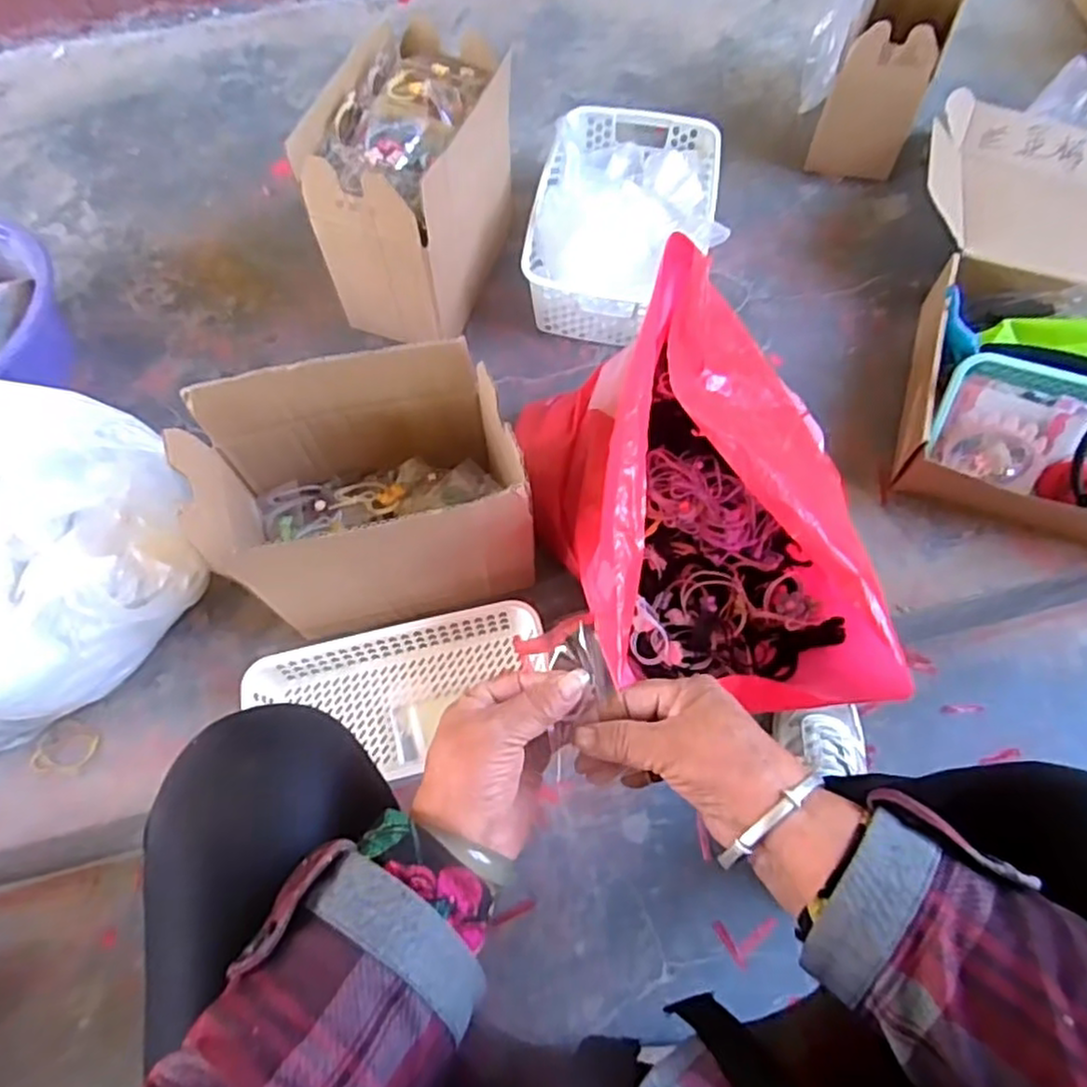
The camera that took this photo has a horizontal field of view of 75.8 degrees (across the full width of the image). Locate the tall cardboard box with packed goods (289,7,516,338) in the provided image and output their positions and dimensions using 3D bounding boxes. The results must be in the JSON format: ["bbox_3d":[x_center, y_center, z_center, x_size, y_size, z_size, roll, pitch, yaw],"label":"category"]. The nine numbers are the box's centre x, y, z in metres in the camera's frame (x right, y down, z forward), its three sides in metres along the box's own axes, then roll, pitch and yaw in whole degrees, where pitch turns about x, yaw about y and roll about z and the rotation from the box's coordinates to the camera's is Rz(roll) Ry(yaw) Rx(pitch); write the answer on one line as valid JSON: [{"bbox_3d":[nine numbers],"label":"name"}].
[{"bbox_3d":[-0.131,-0.380,0.769,0.143,0.225,0.243,18,66,9],"label":"tall cardboard box with packed goods"}]

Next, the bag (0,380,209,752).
[{"bbox_3d":[-0.464,0.024,0.609,0.286,0.186,0.239,-34,69,-14],"label":"bag"}]

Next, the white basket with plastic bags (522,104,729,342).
[{"bbox_3d":[0.096,-0.383,0.830,0.201,0.123,0.299,6,65,4],"label":"white basket with plastic bags"}]

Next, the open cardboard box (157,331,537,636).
[{"bbox_3d":[-0.143,-0.037,0.596,0.240,0.193,0.146,-11,65,-4],"label":"open cardboard box"}]

